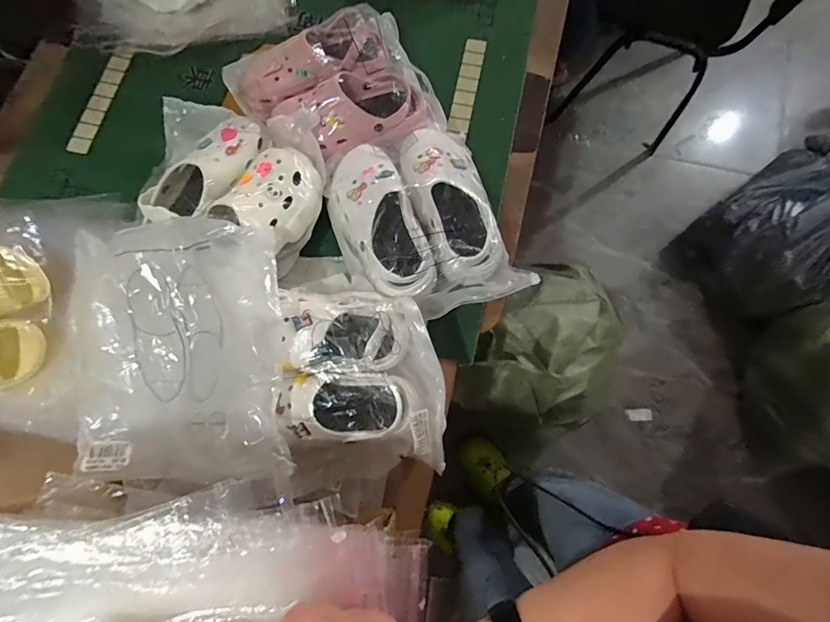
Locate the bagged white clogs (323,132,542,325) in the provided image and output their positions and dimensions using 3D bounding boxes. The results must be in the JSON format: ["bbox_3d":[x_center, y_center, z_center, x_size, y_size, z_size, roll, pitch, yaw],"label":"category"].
[{"bbox_3d":[0.006,-0.140,0.649,0.255,0.081,0.300,-19,78,-4],"label":"bagged white clogs"}]

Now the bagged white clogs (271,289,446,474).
[{"bbox_3d":[-0.096,0.090,0.598,0.264,0.109,0.254,-3,77,-1],"label":"bagged white clogs"}]

